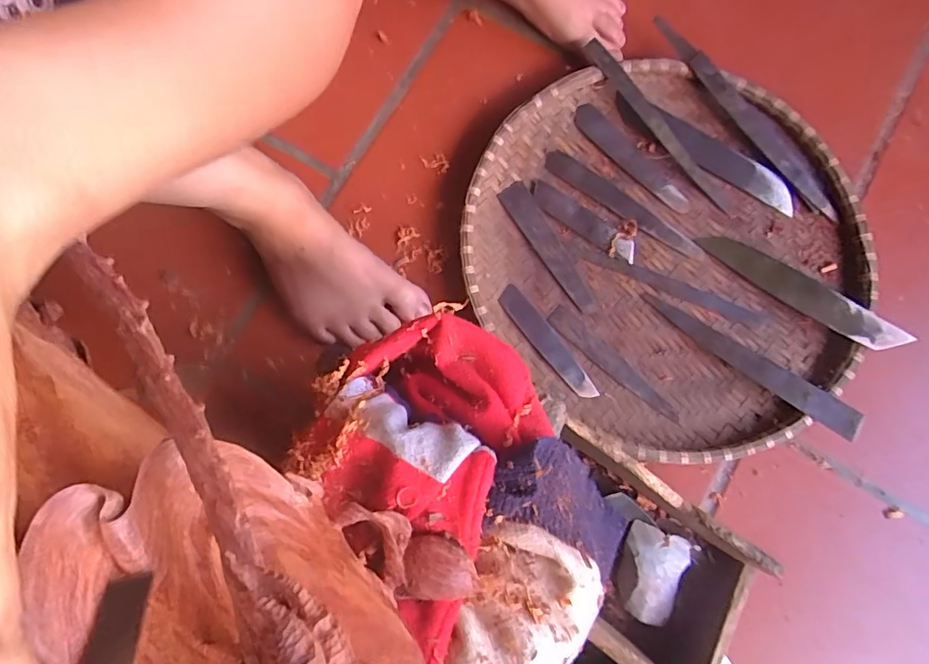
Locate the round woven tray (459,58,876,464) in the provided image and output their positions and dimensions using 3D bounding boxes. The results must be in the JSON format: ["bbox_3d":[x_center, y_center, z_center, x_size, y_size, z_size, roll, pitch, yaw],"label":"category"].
[{"bbox_3d":[0.164,-0.071,0.434,0.322,0.037,0.304,0,80,0],"label":"round woven tray"}]

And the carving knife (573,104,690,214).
[{"bbox_3d":[0.150,-0.156,0.462,0.025,0.006,0.130,-43,83,-7],"label":"carving knife"}]

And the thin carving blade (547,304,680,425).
[{"bbox_3d":[0.125,0.026,0.431,0.131,0.004,0.021,43,83,7],"label":"thin carving blade"}]

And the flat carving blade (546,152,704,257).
[{"bbox_3d":[0.140,-0.115,0.456,0.153,0.004,0.026,37,82,6],"label":"flat carving blade"}]

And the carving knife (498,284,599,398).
[{"bbox_3d":[0.071,0.008,0.434,0.022,0.005,0.113,-39,82,-6],"label":"carving knife"}]

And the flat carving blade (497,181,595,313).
[{"bbox_3d":[0.076,-0.075,0.450,0.025,0.004,0.128,-34,82,-5],"label":"flat carving blade"}]

